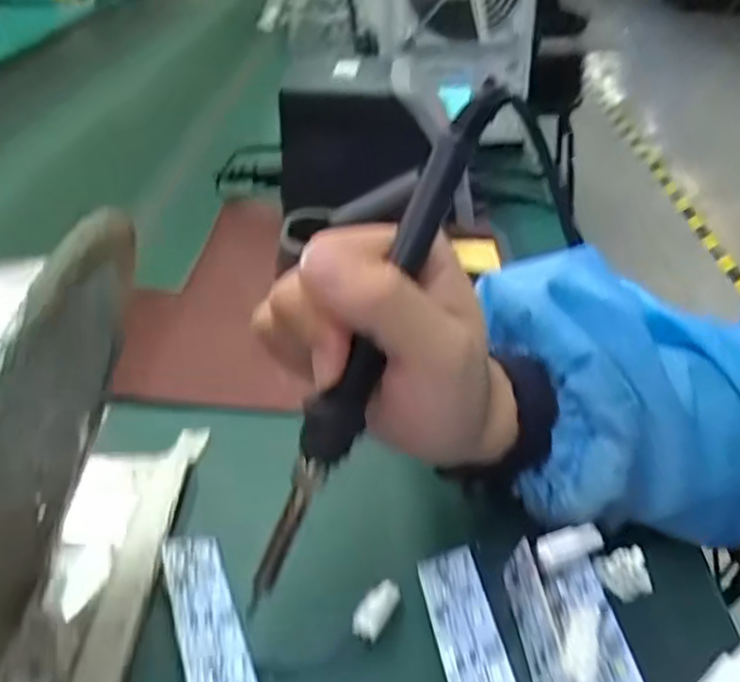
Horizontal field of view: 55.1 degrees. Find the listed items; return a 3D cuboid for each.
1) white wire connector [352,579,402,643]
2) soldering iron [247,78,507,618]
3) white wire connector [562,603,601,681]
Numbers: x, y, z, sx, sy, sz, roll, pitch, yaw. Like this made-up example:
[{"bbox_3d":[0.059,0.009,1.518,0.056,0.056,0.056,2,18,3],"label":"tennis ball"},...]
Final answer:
[{"bbox_3d":[0.003,0.111,0.294,0.012,0.005,0.027,20,40,25],"label":"white wire connector"},{"bbox_3d":[-0.002,0.005,0.243,0.014,0.197,0.019,30,9,39],"label":"soldering iron"},{"bbox_3d":[0.074,0.106,0.247,0.011,0.004,0.028,8,68,16],"label":"white wire connector"}]

